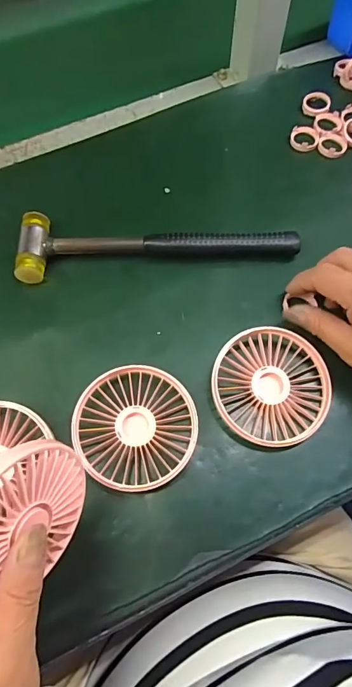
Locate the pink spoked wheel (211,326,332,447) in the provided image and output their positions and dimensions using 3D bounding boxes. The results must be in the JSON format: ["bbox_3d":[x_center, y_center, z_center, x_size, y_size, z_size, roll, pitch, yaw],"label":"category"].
[{"bbox_3d":[0.072,0.032,0.318,0.086,0.019,0.085,-1,67,2],"label":"pink spoked wheel"}]

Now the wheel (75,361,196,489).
[{"bbox_3d":[-0.029,0.061,0.309,0.086,0.018,0.085,32,72,14],"label":"wheel"}]

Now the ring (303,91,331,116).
[{"bbox_3d":[0.147,-0.250,0.436,0.028,0.005,0.031,18,69,9],"label":"ring"}]

